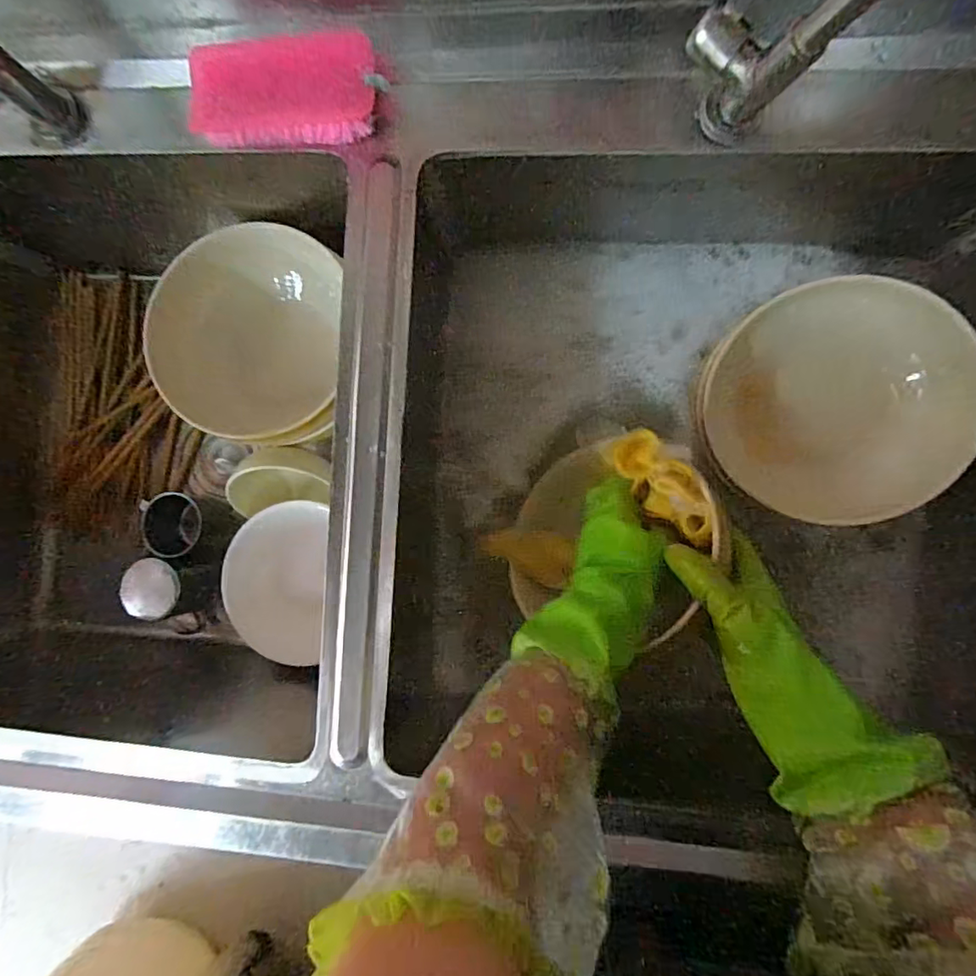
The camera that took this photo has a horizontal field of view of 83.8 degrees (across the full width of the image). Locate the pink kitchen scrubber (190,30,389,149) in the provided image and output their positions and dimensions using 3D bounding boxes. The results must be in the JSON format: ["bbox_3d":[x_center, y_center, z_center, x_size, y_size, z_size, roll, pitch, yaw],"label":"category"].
[{"bbox_3d":[-0.144,-0.278,0.383,0.136,0.031,0.056,-3,90,7],"label":"pink kitchen scrubber"}]

